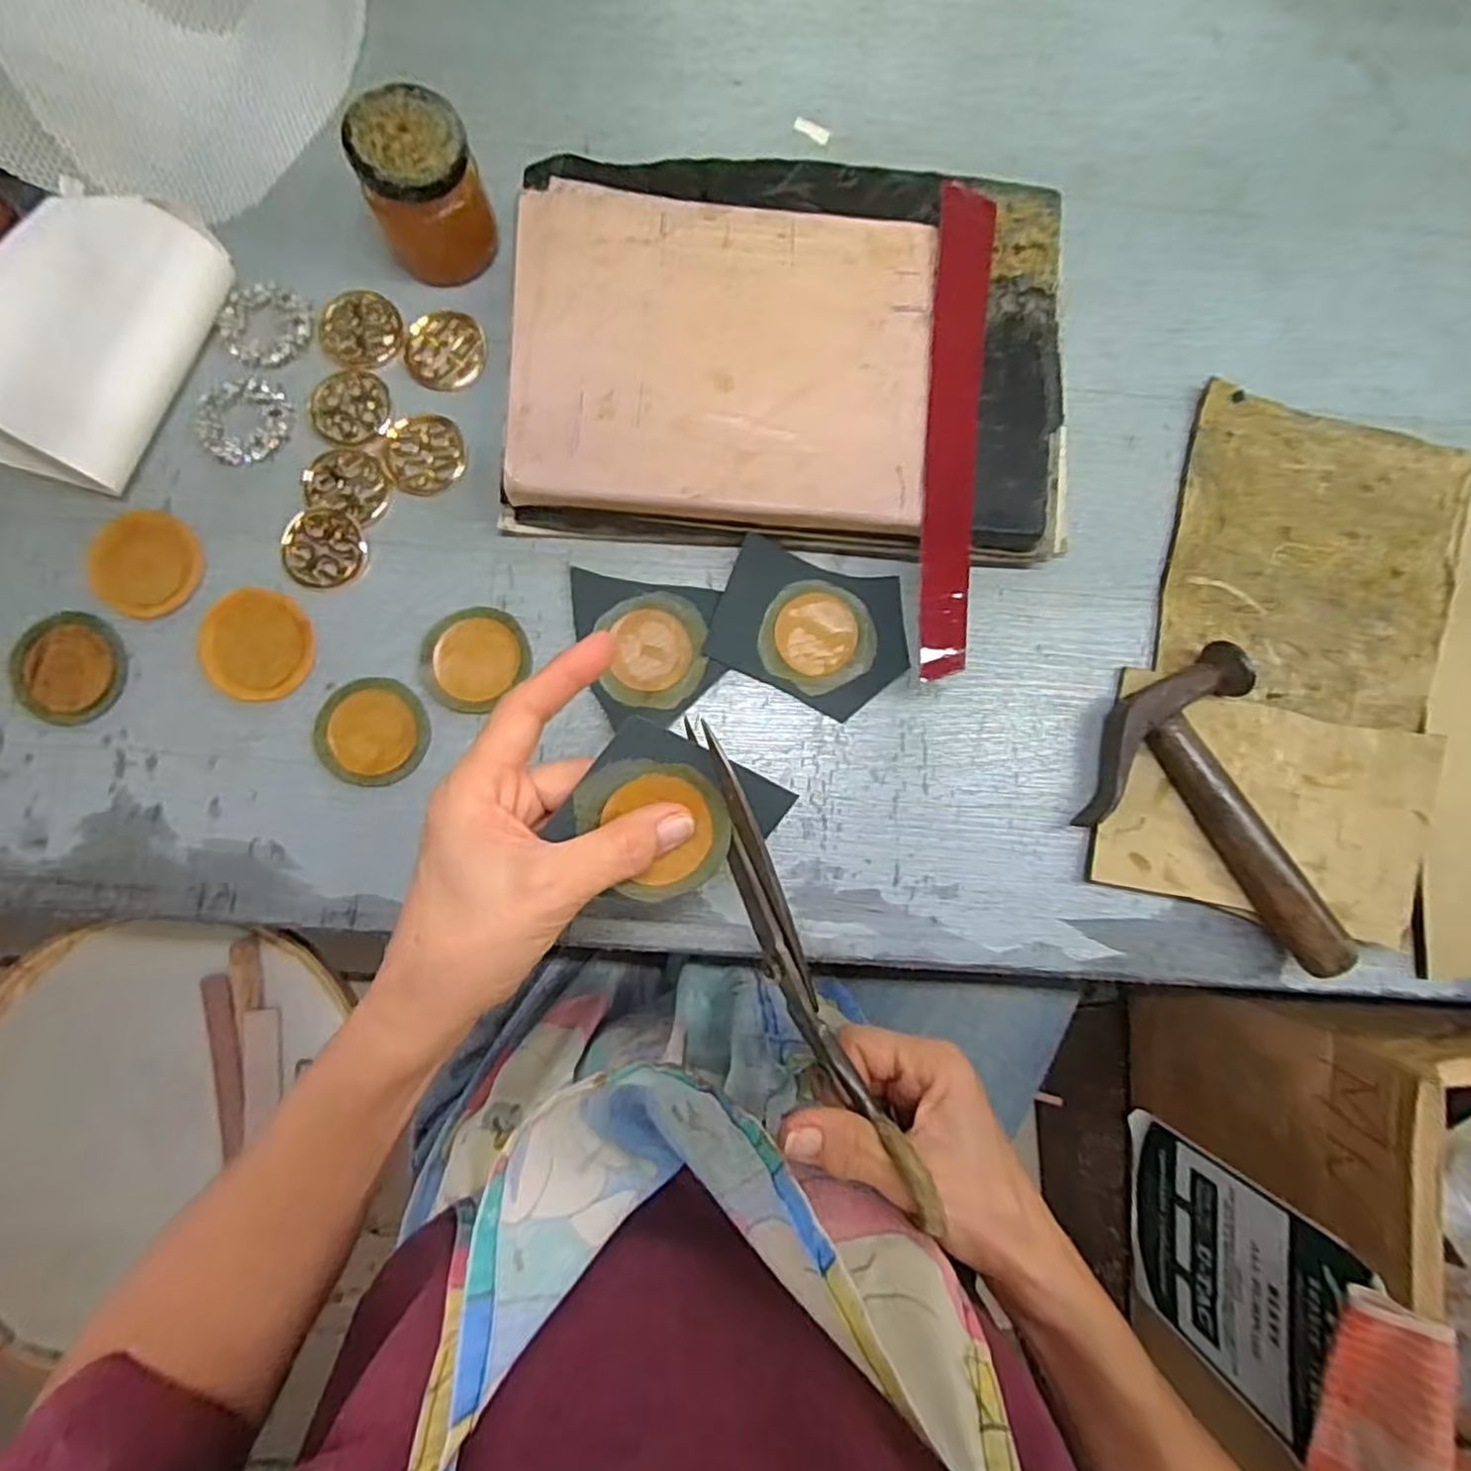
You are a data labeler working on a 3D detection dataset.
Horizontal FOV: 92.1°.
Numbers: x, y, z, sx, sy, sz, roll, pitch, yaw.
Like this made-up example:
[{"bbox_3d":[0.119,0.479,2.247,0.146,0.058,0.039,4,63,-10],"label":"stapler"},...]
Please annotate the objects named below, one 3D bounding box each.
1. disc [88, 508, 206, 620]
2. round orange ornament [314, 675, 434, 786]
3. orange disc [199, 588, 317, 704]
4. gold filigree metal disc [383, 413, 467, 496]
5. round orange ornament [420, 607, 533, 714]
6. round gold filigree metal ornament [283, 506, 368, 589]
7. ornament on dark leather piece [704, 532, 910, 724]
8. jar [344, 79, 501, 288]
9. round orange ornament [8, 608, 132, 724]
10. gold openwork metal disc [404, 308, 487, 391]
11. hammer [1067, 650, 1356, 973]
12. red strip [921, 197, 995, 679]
[{"bbox_3d":[-0.319,-0.094,0.382,0.056,0.004,0.055,0,83,-1],"label":"disc"},{"bbox_3d":[-0.195,-0.002,0.381,0.057,0.004,0.056,0,83,-1],"label":"round orange ornament"},{"bbox_3d":[-0.258,-0.049,0.381,0.061,0.004,0.055,44,84,4],"label":"orange disc"},{"bbox_3d":[-0.176,-0.159,0.402,0.044,0.004,0.046,0,83,-1],"label":"gold filigree metal disc"},{"bbox_3d":[-0.144,-0.043,0.388,0.057,0.007,0.055,0,83,-1],"label":"round orange ornament"},{"bbox_3d":[-0.230,-0.104,0.395,0.046,0.004,0.043,0,83,-1],"label":"round gold filigree metal ornament"},{"bbox_3d":[0.042,-0.058,0.396,0.104,0.005,0.078,18,88,-2],"label":"ornament on dark leather piece"},{"bbox_3d":[-0.169,-0.296,0.385,0.062,0.068,0.056,-25,85,-4],"label":"jar"},{"bbox_3d":[-0.358,-0.036,0.379,0.058,0.005,0.058,0,83,-1],"label":"round orange ornament"},{"bbox_3d":[-0.168,-0.224,0.411,0.045,0.011,0.042,0,83,-1],"label":"gold openwork metal disc"},{"bbox_3d":[0.252,0.051,0.377,0.100,0.028,0.171,-23,84,-4],"label":"hammer"},{"bbox_3d":[0.114,-0.161,0.372,0.028,0.005,0.262,5,85,-1],"label":"red strip"}]

